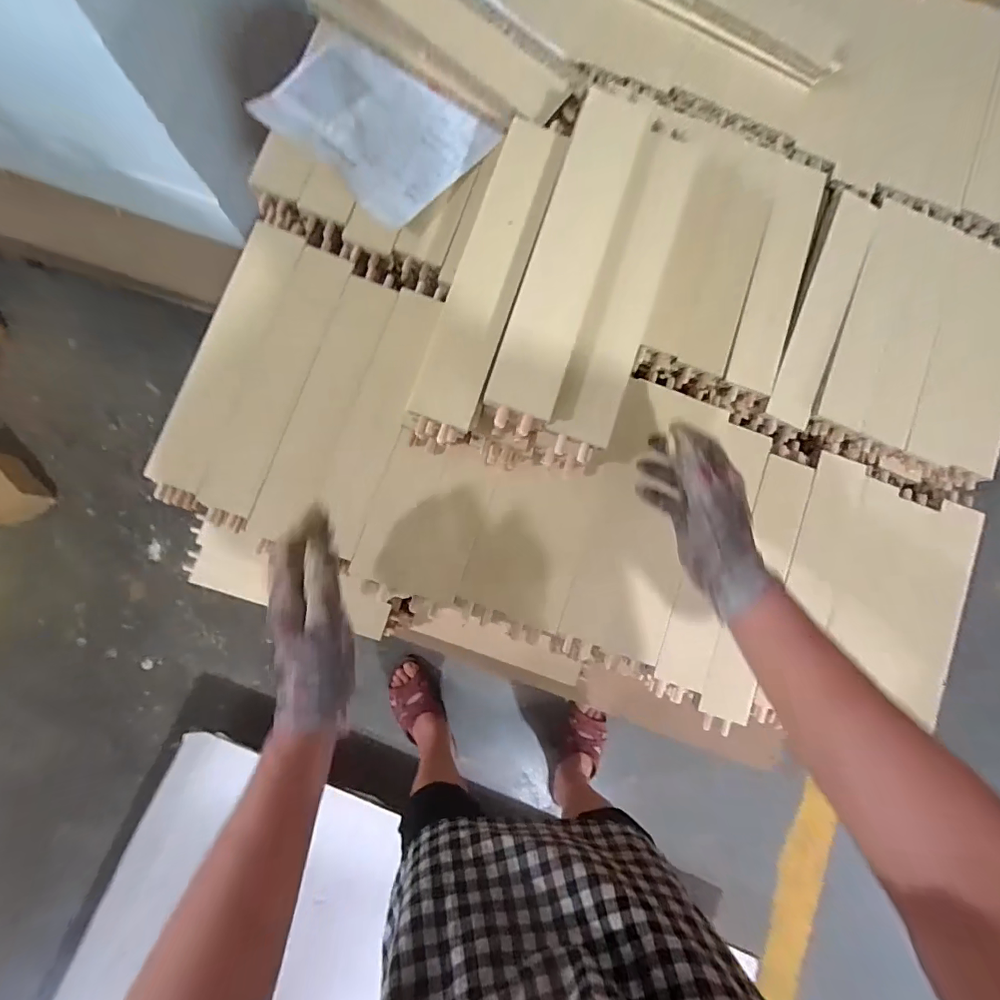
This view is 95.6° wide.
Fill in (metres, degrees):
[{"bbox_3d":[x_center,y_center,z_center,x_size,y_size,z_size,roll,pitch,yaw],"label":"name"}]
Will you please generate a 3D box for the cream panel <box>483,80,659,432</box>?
[{"bbox_3d":[0.057,-0.203,0.375,0.056,0.011,0.301,19,85,-3],"label":"cream panel"}]

